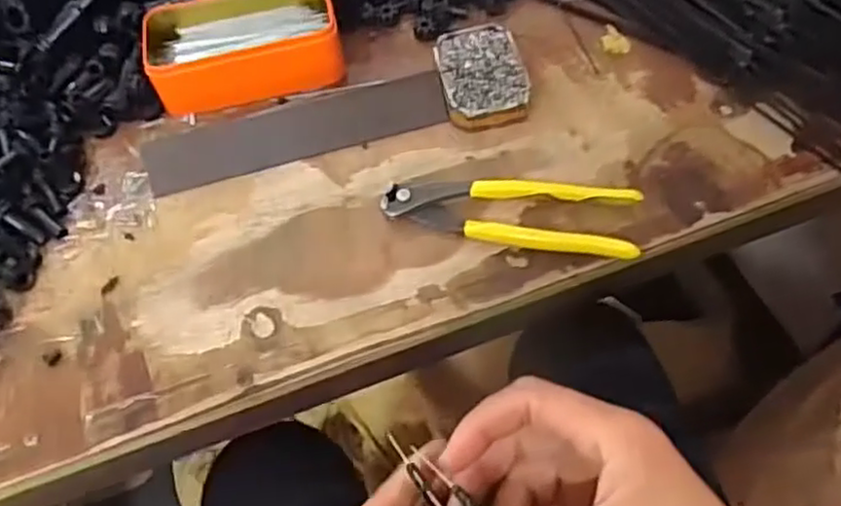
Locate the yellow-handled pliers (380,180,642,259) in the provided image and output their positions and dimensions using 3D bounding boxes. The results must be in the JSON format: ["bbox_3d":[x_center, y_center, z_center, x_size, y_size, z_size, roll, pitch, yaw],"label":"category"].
[{"bbox_3d":[0.057,-0.031,0.459,0.161,0.022,0.048,10,59,11],"label":"yellow-handled pliers"}]

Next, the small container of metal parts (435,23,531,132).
[{"bbox_3d":[0.045,-0.131,0.520,0.060,0.017,0.090,-11,57,-2],"label":"small container of metal parts"}]

